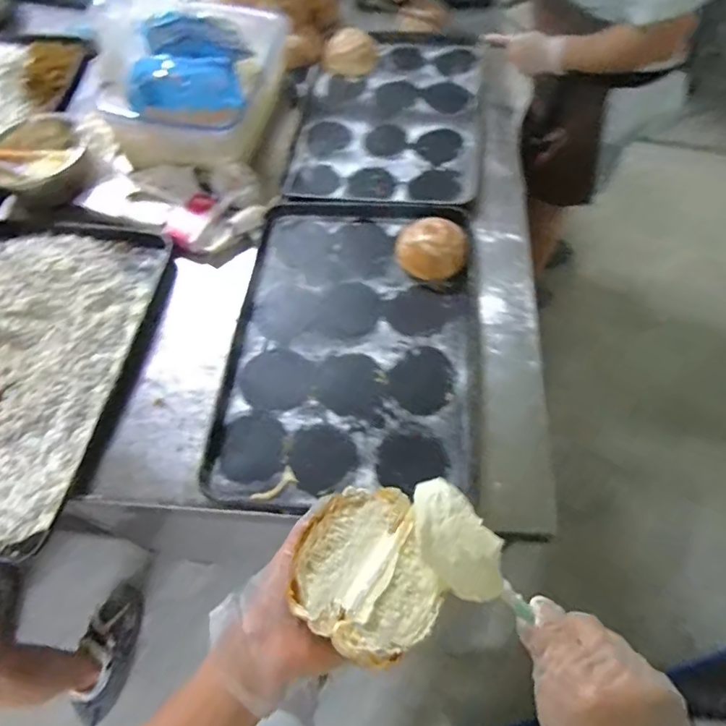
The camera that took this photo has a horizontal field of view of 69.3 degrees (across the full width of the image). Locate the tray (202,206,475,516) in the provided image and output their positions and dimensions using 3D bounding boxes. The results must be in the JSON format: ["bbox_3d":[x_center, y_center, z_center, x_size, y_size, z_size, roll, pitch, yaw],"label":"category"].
[{"bbox_3d":[-0.013,-0.041,0.882,0.387,0.025,0.571,5,61,3],"label":"tray"}]

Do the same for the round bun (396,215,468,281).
[{"bbox_3d":[0.122,-0.201,0.934,0.125,0.063,0.097,11,61,7],"label":"round bun"}]

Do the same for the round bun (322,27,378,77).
[{"bbox_3d":[-0.029,-0.738,1.247,0.129,0.052,0.108,11,61,7],"label":"round bun"}]

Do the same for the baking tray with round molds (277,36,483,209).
[{"bbox_3d":[0.061,-0.563,1.182,0.392,0.033,0.582,7,61,4],"label":"baking tray with round molds"}]

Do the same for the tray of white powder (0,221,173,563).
[{"bbox_3d":[-0.580,-0.012,0.852,0.396,0.029,0.581,8,61,5],"label":"tray of white powder"}]

